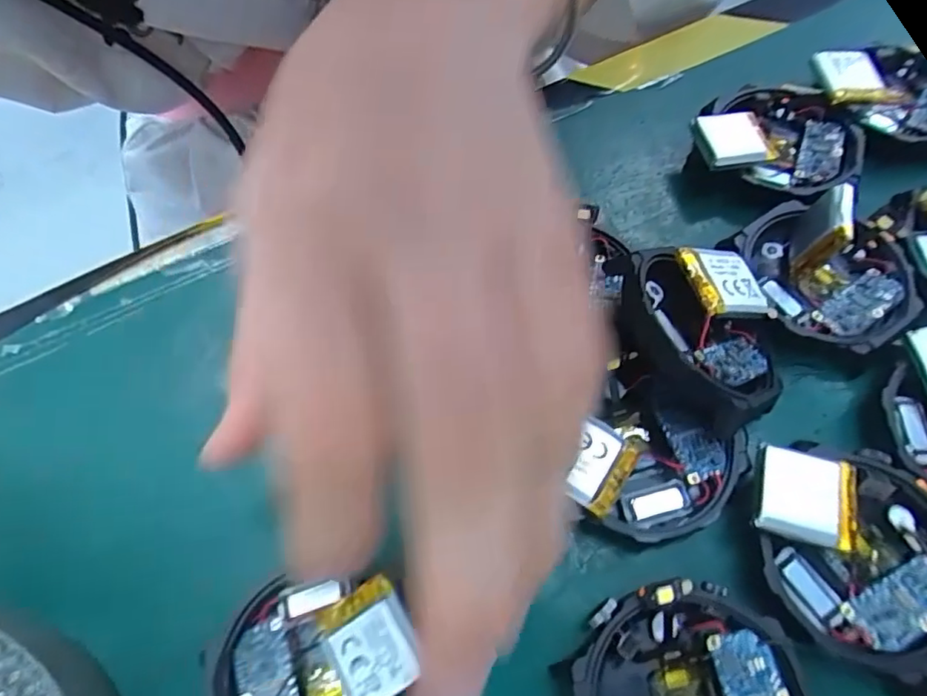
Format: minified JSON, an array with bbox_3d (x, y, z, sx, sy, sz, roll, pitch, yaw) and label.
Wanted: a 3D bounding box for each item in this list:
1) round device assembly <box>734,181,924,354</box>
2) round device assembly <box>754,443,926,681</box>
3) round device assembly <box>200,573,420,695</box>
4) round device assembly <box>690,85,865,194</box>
[{"bbox_3d":[0.107,-0.024,0.167,0.050,0.022,0.045,28,69,14],"label":"round device assembly"},{"bbox_3d":[0.092,0.045,0.132,0.047,0.010,0.049,-1,65,2],"label":"round device assembly"},{"bbox_3d":[-0.033,0.075,0.128,0.044,0.010,0.043,-4,68,10],"label":"round device assembly"},{"bbox_3d":[0.107,-0.071,0.196,0.051,0.015,0.044,15,66,9],"label":"round device assembly"}]

